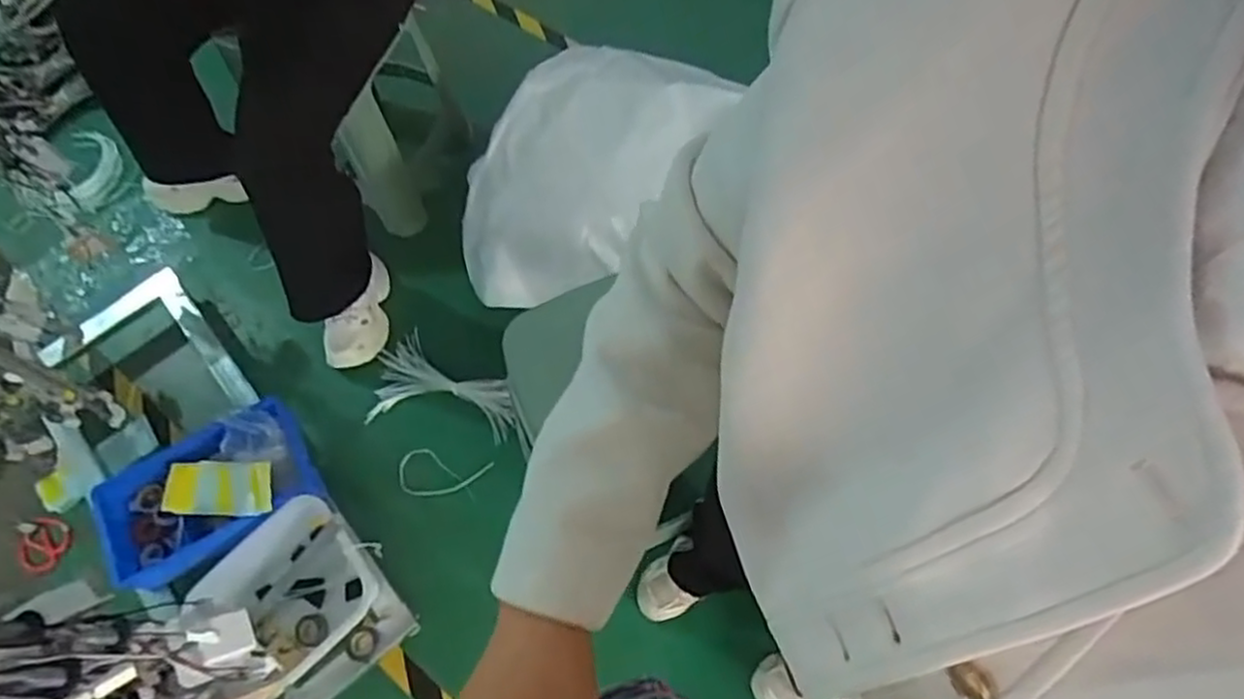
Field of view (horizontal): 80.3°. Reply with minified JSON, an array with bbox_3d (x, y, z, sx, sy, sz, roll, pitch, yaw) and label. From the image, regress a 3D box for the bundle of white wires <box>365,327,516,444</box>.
[{"bbox_3d":[-0.362,0.071,1.504,0.307,0.037,0.182,7,66,7],"label":"bundle of white wires"}]

